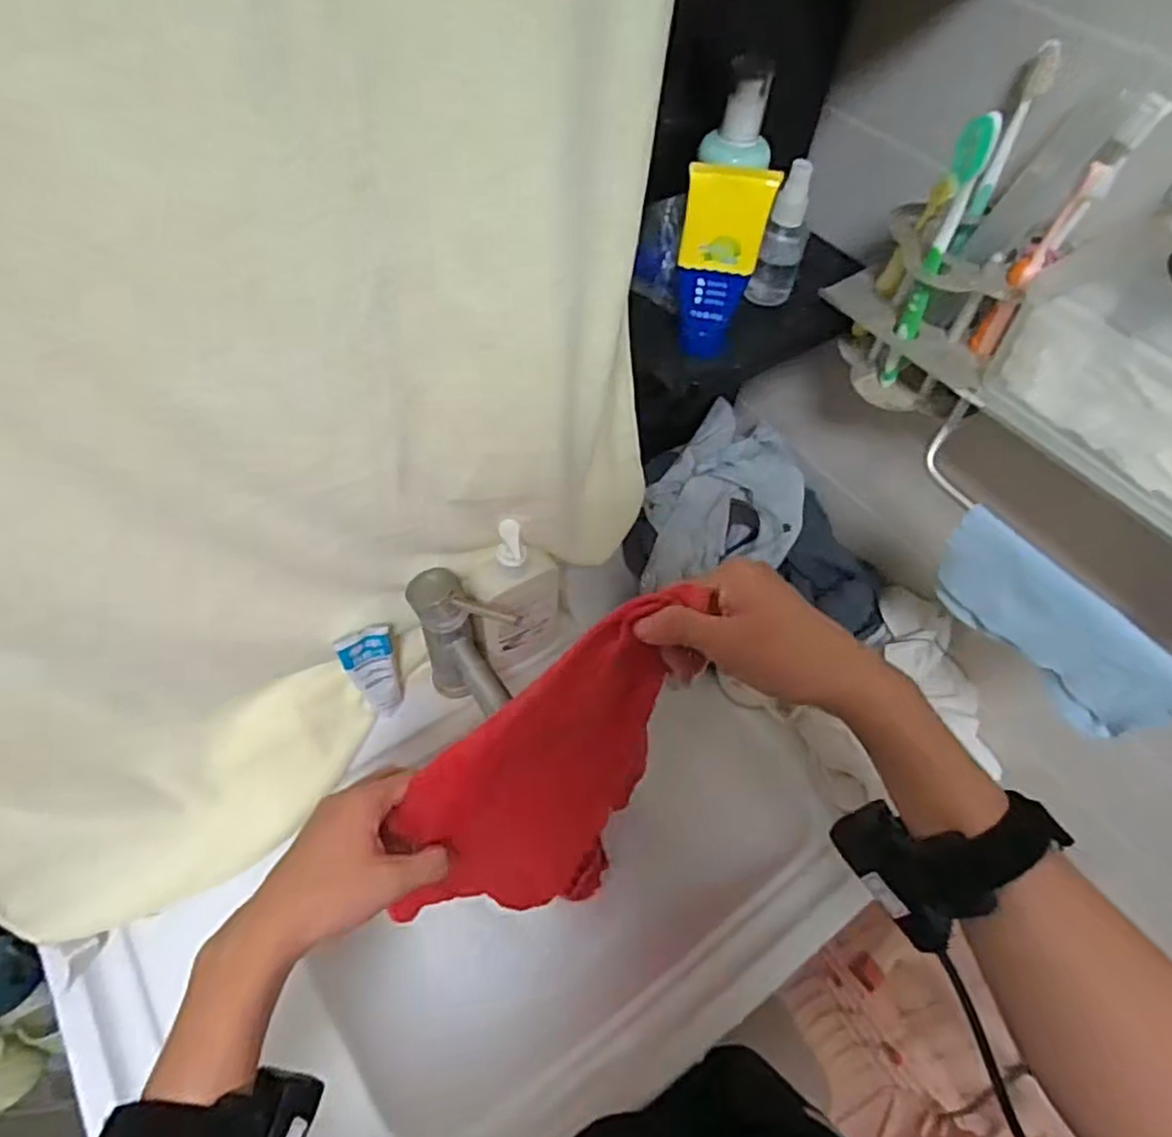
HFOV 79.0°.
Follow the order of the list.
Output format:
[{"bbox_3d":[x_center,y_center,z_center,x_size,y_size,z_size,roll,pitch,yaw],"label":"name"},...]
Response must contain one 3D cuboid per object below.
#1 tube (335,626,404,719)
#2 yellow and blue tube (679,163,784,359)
[{"bbox_3d":[-0.200,0.104,0.682,0.045,0.152,0.021,-20,60,-17],"label":"tube"},{"bbox_3d":[0.086,-0.198,0.467,0.052,0.112,0.031,8,56,2],"label":"yellow and blue tube"}]

